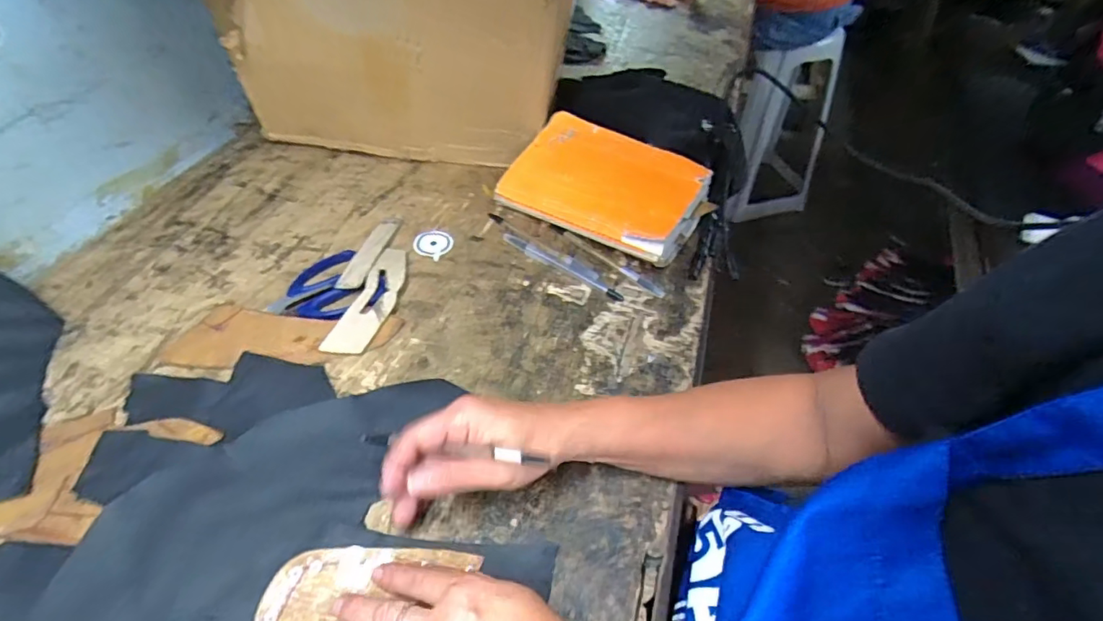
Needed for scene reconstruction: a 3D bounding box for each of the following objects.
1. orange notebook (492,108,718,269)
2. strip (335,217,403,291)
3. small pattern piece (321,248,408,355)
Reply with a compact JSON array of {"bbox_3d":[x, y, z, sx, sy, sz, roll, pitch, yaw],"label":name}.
[{"bbox_3d":[0.060,-0.137,0.581,0.200,0.031,0.138,27,65,19],"label":"orange notebook"},{"bbox_3d":[-0.181,-0.060,0.537,0.024,0.004,0.120,8,41,3],"label":"strip"},{"bbox_3d":[-0.163,-0.014,0.499,0.041,0.013,0.135,11,47,7],"label":"small pattern piece"}]

